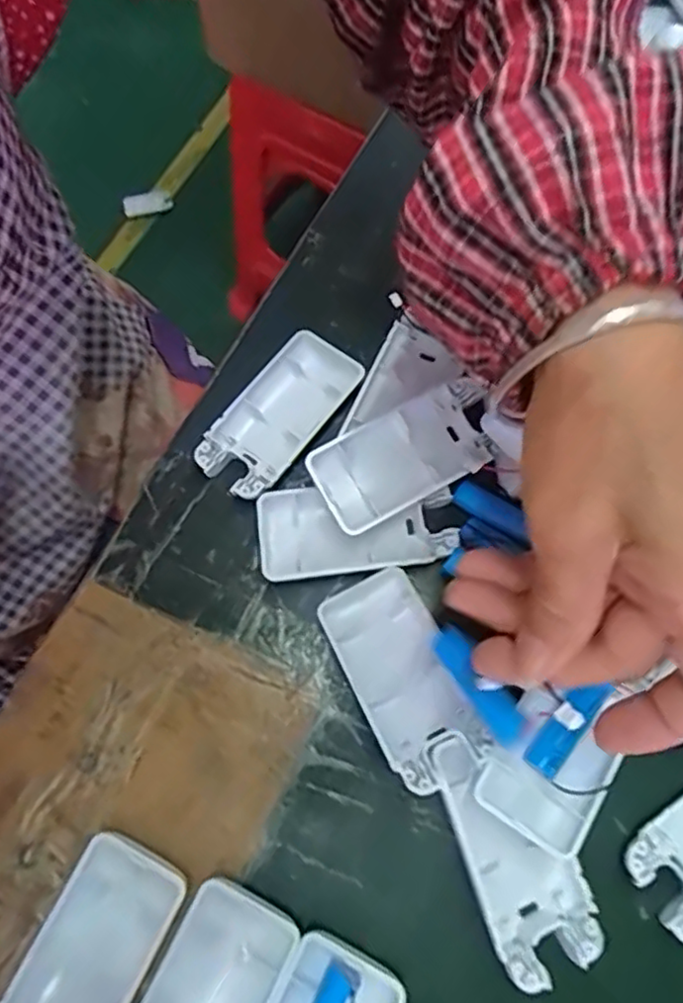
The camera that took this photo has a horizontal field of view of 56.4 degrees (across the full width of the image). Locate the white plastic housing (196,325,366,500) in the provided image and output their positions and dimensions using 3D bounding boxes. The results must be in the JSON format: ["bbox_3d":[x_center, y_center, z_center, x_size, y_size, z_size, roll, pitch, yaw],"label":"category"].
[{"bbox_3d":[-0.034,-0.046,0.338,0.045,0.014,0.094,36,75,12],"label":"white plastic housing"}]

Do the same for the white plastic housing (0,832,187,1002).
[{"bbox_3d":[-0.103,0.187,0.257,0.045,0.013,0.092,26,73,9],"label":"white plastic housing"}]

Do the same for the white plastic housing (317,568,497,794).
[{"bbox_3d":[0.027,0.074,0.281,0.046,0.014,0.091,-22,62,-12],"label":"white plastic housing"}]

